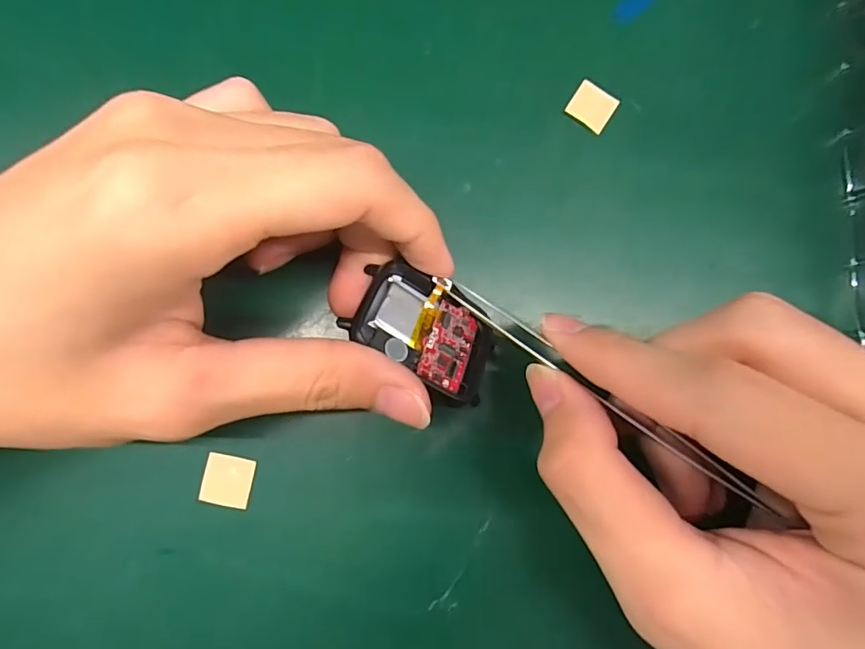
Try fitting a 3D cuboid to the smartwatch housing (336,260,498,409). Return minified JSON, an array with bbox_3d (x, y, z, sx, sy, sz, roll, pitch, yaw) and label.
[{"bbox_3d":[-0.001,0.002,0.159,0.046,0.011,0.036,36,50,-11],"label":"smartwatch housing"}]

